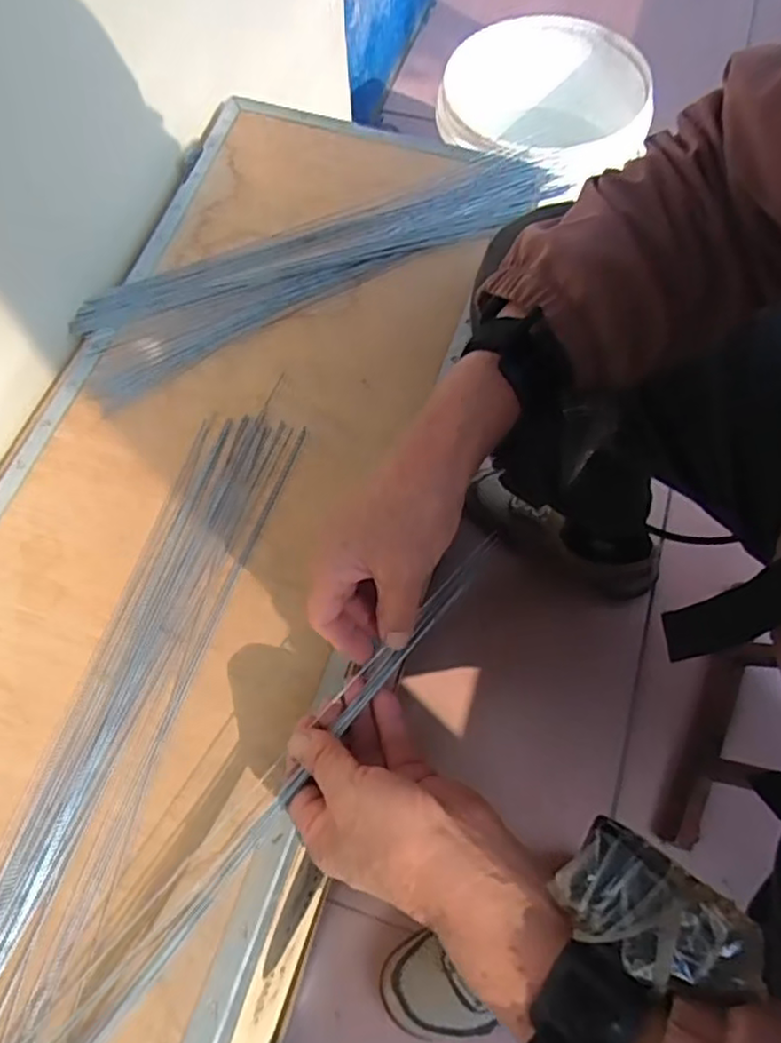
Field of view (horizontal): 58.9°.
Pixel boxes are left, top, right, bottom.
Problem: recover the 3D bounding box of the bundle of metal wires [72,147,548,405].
[{"bbox_3d":[-0.059,-0.233,0.611,0.439,0.007,0.105,-25,67,-8],"label":"bundle of metal wires"}]

